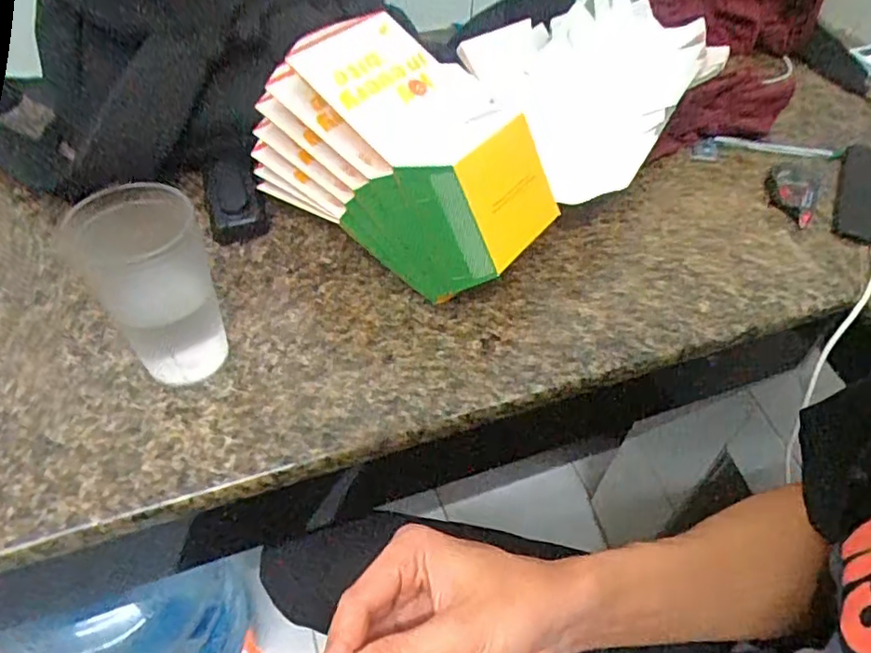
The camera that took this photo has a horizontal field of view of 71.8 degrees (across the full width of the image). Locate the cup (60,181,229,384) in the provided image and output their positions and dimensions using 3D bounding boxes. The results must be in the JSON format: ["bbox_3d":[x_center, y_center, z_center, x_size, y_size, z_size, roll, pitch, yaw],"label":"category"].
[{"bbox_3d":[-0.196,-0.026,0.420,0.073,0.134,0.073,1,49,-1],"label":"cup"}]

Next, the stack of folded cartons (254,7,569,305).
[{"bbox_3d":[-0.028,-0.137,0.496,0.255,0.170,0.109,30,55,22],"label":"stack of folded cartons"}]

